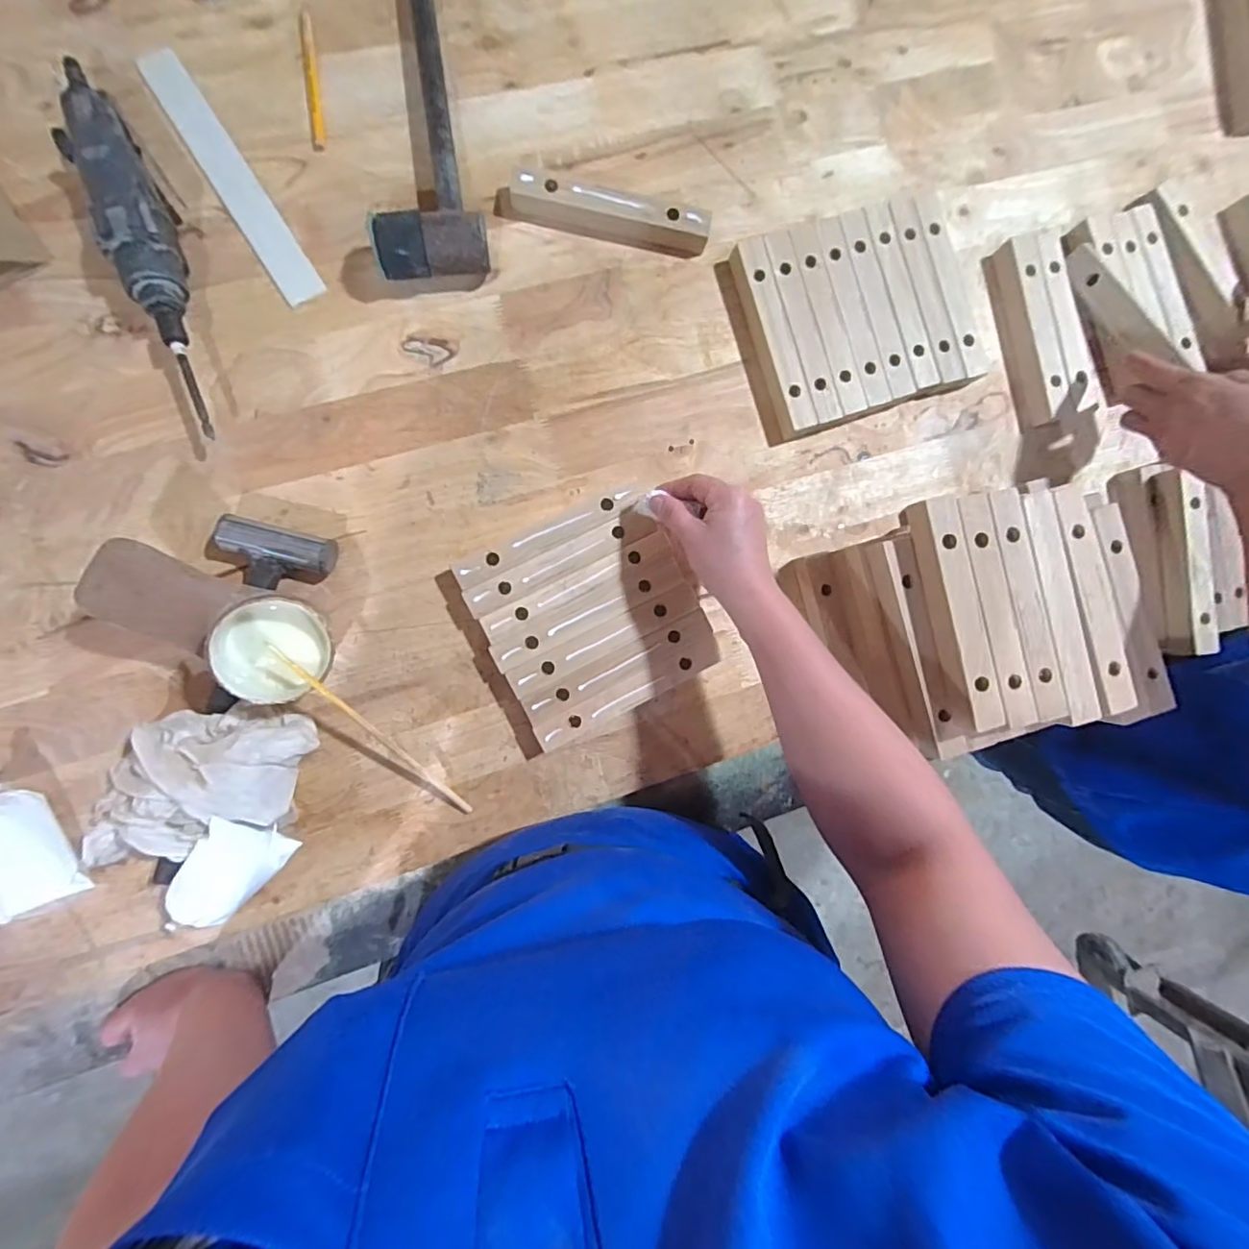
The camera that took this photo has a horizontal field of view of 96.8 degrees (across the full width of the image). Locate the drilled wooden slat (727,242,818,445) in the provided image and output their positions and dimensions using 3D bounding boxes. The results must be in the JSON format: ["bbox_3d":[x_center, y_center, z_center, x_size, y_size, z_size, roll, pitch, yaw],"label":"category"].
[{"bbox_3d":[0.137,-0.261,0.512,0.029,0.031,0.178,-17,91,-6],"label":"drilled wooden slat"}]

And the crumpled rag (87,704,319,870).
[{"bbox_3d":[-0.341,0.125,0.437,0.175,0.053,0.111,-8,90,-6],"label":"crumpled rag"}]

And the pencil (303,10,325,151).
[{"bbox_3d":[-0.269,-0.469,0.479,0.011,0.004,0.114,-5,90,-6],"label":"pencil"}]

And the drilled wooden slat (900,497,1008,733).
[{"bbox_3d":[0.254,-0.007,0.423,0.030,0.022,0.176,-15,91,-6],"label":"drilled wooden slat"}]

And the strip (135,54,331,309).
[{"bbox_3d":[-0.335,-0.380,0.474,0.034,0.004,0.233,-32,93,-6],"label":"strip"}]

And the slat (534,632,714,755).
[{"bbox_3d":[0.004,0.060,0.495,0.173,0.026,0.026,-27,92,-6],"label":"slat"}]

